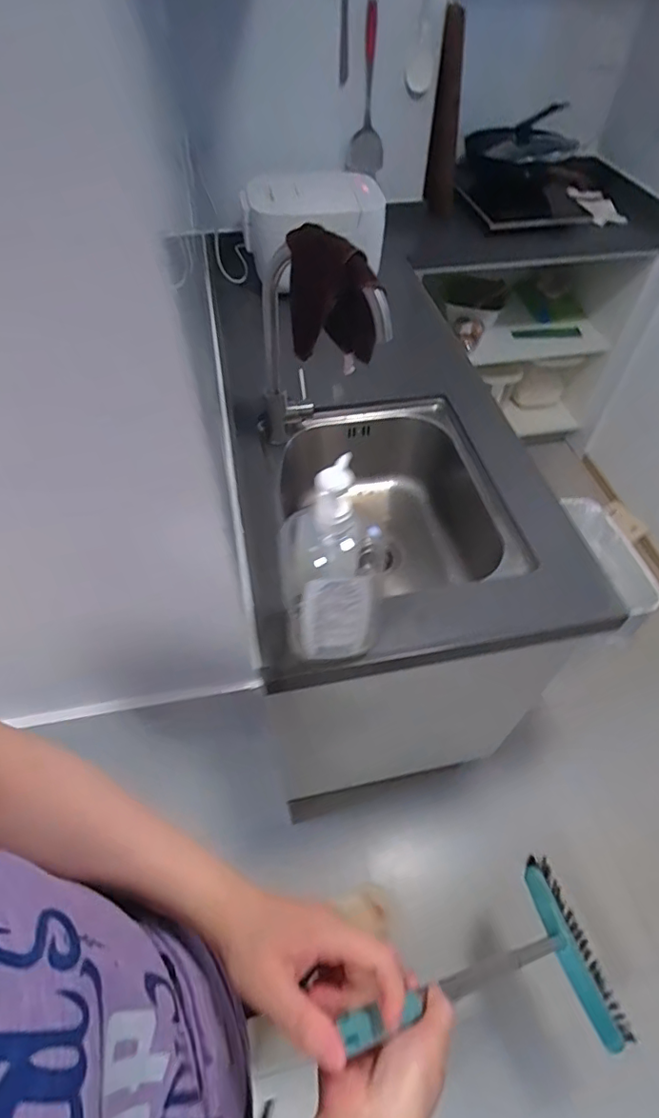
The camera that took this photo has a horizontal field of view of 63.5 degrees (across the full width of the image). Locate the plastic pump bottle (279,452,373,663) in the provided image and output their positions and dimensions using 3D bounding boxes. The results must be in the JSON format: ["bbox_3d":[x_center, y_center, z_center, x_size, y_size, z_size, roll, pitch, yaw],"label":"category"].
[{"bbox_3d":[-0.006,0.026,0.629,0.095,0.312,0.082,-8,53,-6],"label":"plastic pump bottle"}]

